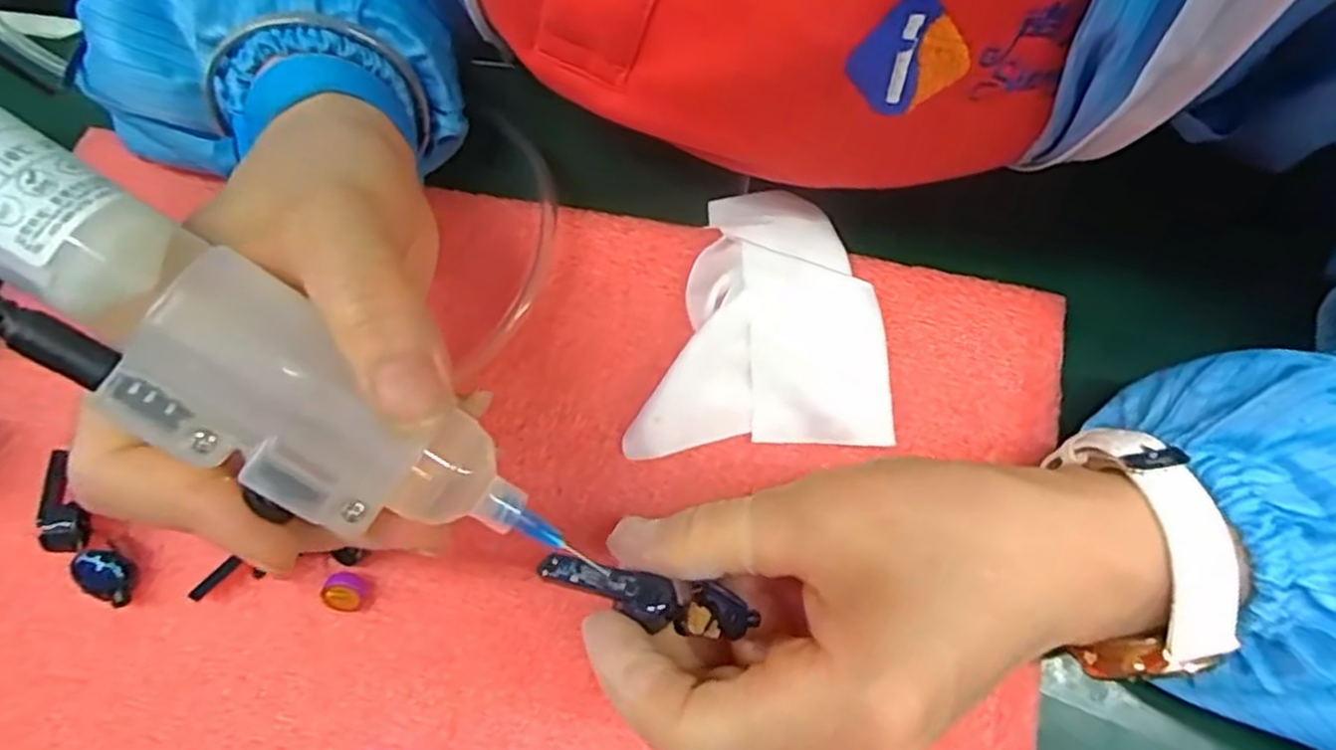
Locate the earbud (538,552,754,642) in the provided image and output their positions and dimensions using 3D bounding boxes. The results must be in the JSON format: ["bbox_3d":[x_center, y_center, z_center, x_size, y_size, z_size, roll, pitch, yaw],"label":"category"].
[{"bbox_3d":[-0.005,0.056,0.190,0.055,0.010,0.013,18,75,-7],"label":"earbud"}]

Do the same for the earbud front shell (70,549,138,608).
[{"bbox_3d":[-0.163,0.059,0.215,0.014,0.015,0.015,-7,71,1],"label":"earbud front shell"}]

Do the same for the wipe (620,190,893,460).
[{"bbox_3d":[0.026,-0.021,0.234,0.076,0.020,0.087,-3,71,2],"label":"wipe"}]

